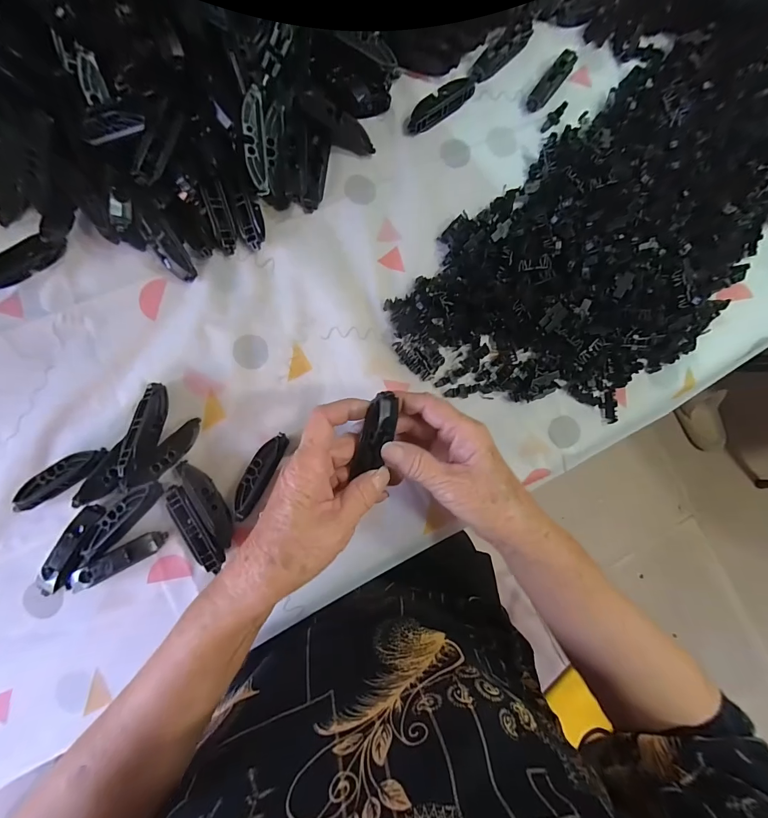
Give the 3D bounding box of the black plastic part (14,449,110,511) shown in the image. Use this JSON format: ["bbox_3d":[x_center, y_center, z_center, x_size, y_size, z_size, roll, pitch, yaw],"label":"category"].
[{"bbox_3d":[-0.275,0.057,0.314,0.079,0.014,0.024,-30,89,-6],"label":"black plastic part"}]

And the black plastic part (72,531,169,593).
[{"bbox_3d":[-0.227,0.129,0.311,0.076,0.016,0.019,-27,89,-6],"label":"black plastic part"}]

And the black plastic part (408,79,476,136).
[{"bbox_3d":[0.056,-0.307,0.369,0.079,0.013,0.022,-40,90,-6],"label":"black plastic part"}]

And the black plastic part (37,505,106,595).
[{"bbox_3d":[-0.264,0.120,0.308,0.021,0.018,0.079,27,85,-3],"label":"black plastic part"}]

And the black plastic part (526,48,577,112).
[{"bbox_3d":[0.174,-0.340,0.380,0.018,0.016,0.067,36,84,-2],"label":"black plastic part"}]

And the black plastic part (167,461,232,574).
[{"bbox_3d":[-0.157,0.091,0.317,0.038,0.017,0.090,-28,89,-6],"label":"black plastic part"}]

